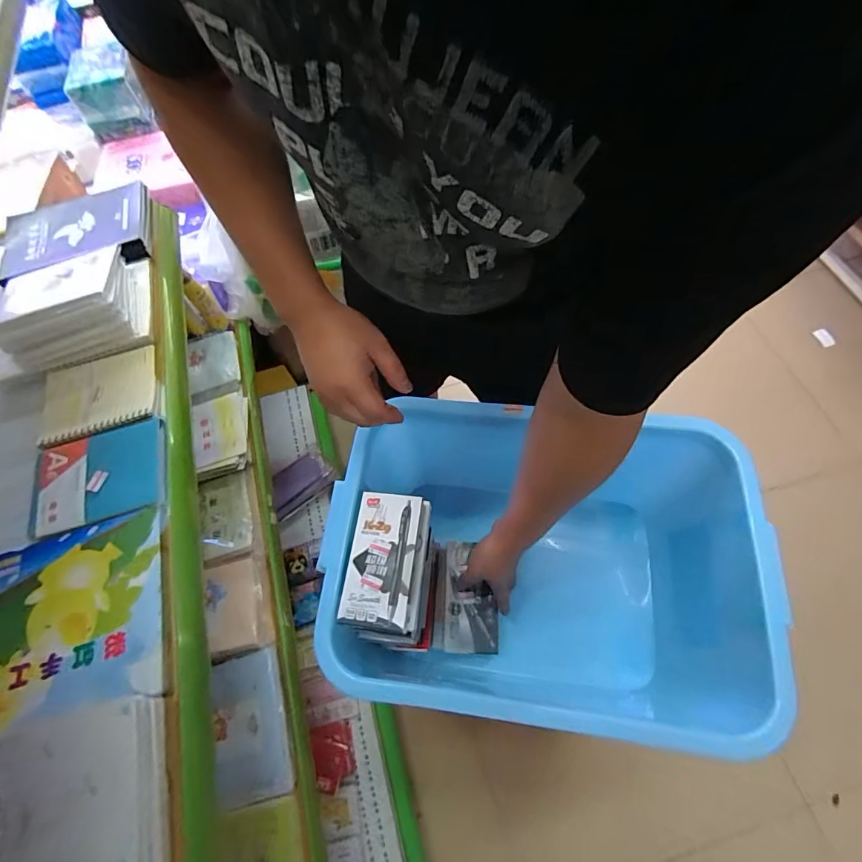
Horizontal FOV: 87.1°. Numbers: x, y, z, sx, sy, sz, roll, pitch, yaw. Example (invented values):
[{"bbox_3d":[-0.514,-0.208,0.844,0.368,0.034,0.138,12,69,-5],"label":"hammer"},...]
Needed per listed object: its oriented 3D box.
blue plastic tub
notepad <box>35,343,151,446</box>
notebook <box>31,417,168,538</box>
[{"bbox_3d":[0.127,0.153,0.615,0.477,0.264,0.395,8,66,6],"label":"blue plastic tub"},{"bbox_3d":[-0.414,-0.046,0.563,0.139,0.010,0.111,-17,65,-5],"label":"notepad"},{"bbox_3d":[-0.375,0.049,0.511,0.141,0.007,0.109,-15,65,-4],"label":"notebook"}]

